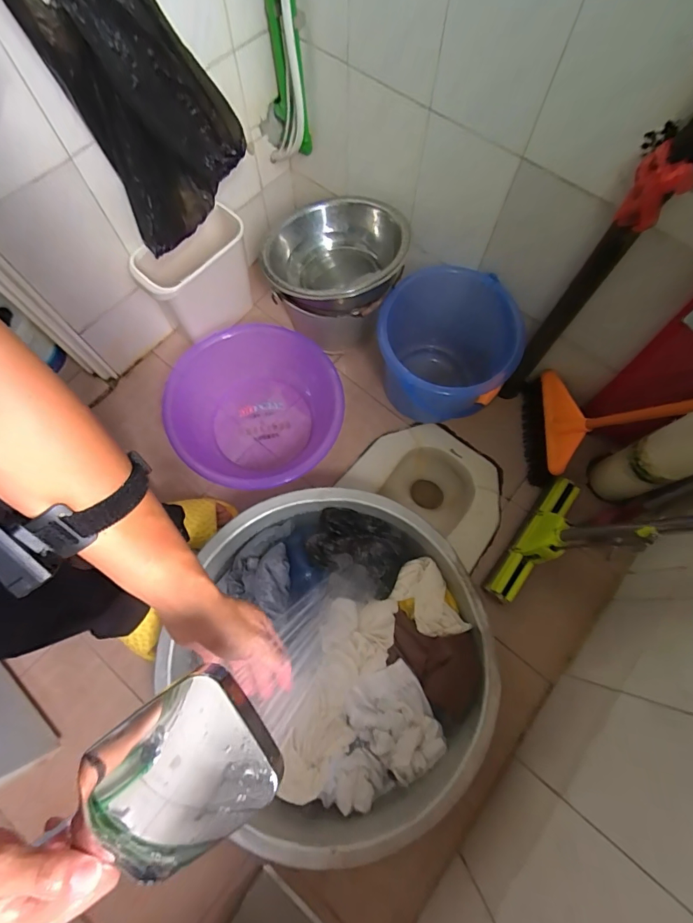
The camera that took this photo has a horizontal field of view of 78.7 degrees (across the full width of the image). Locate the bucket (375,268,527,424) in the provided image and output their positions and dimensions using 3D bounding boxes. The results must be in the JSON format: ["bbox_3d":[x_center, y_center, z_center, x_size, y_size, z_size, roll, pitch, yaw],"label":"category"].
[{"bbox_3d":[0.245,-0.247,1.048,0.339,0.299,0.319,9,71,3],"label":"bucket"}]

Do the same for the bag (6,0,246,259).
[{"bbox_3d":[-0.329,-0.627,0.722,0.083,0.440,0.284,35,74,11],"label":"bag"}]

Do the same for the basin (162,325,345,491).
[{"bbox_3d":[-0.251,-0.148,1.084,0.456,0.170,0.416,0,71,0],"label":"basin"}]

